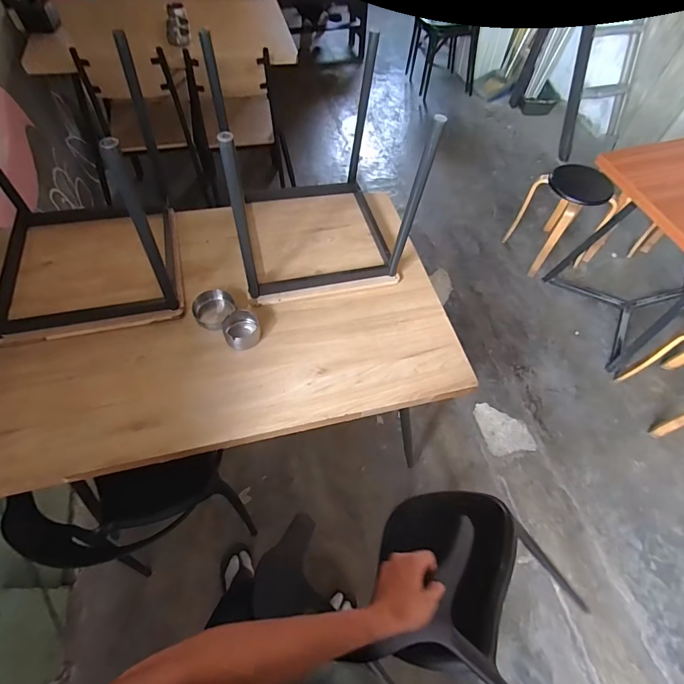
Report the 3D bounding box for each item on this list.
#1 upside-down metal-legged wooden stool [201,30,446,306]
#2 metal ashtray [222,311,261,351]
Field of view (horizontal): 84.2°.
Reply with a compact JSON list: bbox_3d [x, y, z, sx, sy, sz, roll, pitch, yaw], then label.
[{"bbox_3d":[-0.057,-0.398,0.913,0.398,0.374,0.440,-8,60,-9],"label":"upside-down metal-legged wooden stool"},{"bbox_3d":[-0.229,-0.026,0.873,0.080,0.041,0.080,1,58,-2],"label":"metal ashtray"}]

